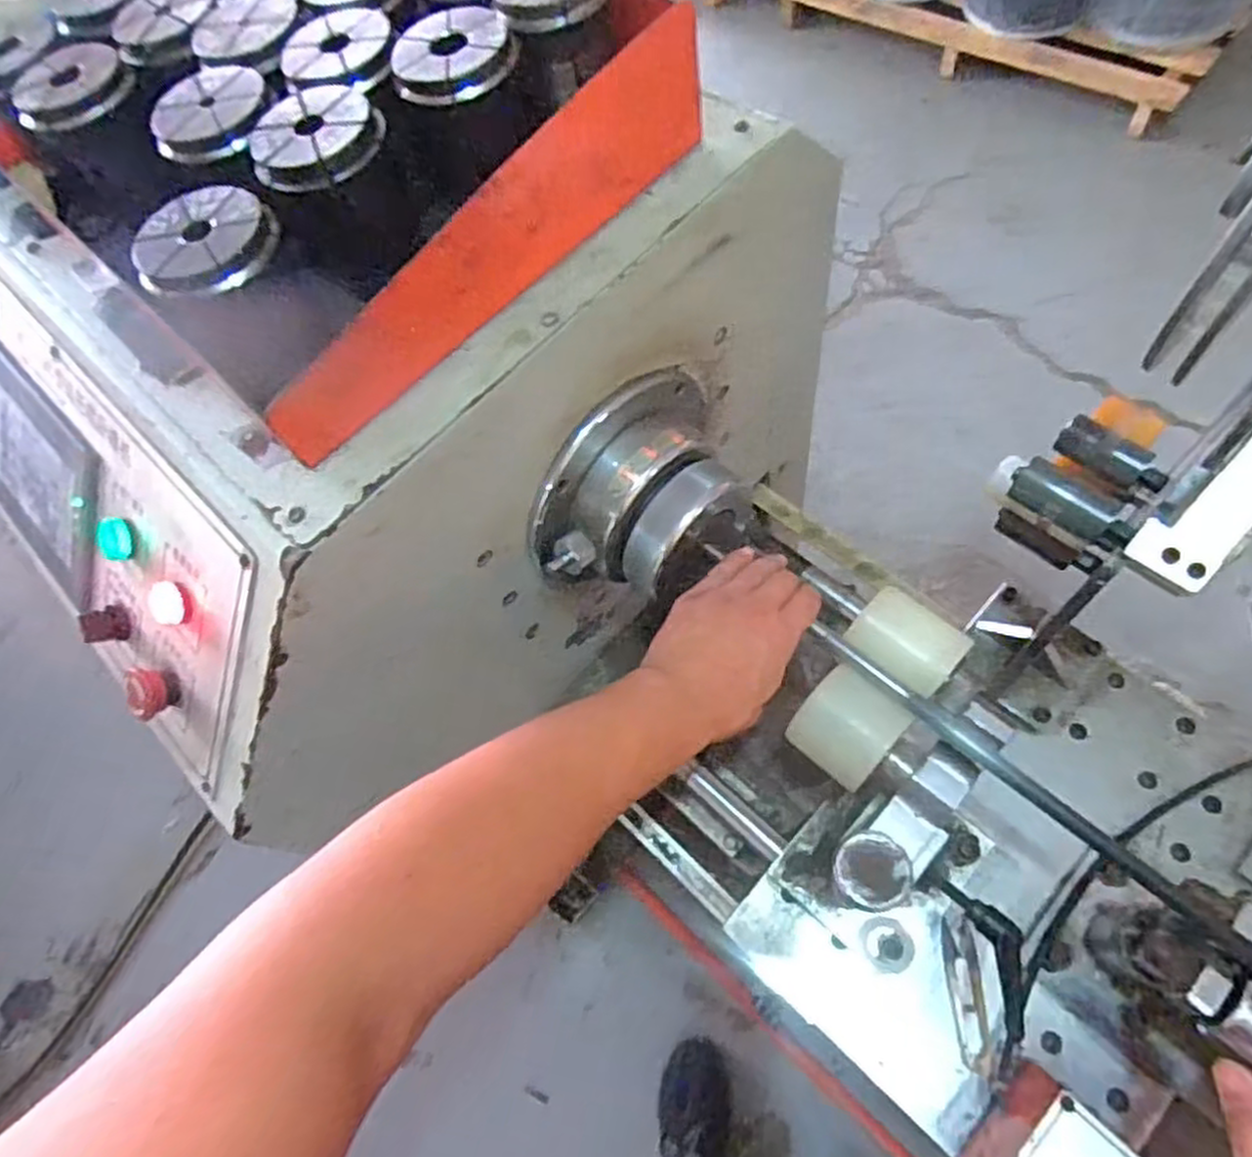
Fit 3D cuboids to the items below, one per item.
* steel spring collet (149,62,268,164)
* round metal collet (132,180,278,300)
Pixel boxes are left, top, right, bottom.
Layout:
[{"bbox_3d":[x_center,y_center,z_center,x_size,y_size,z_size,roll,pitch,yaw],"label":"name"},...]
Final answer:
[{"bbox_3d":[-0.240,-0.273,0.447,0.068,0.018,0.072,4,67,0],"label":"steel spring collet"},{"bbox_3d":[-0.217,-0.174,0.395,0.066,0.014,0.062,1,67,-2],"label":"round metal collet"}]

